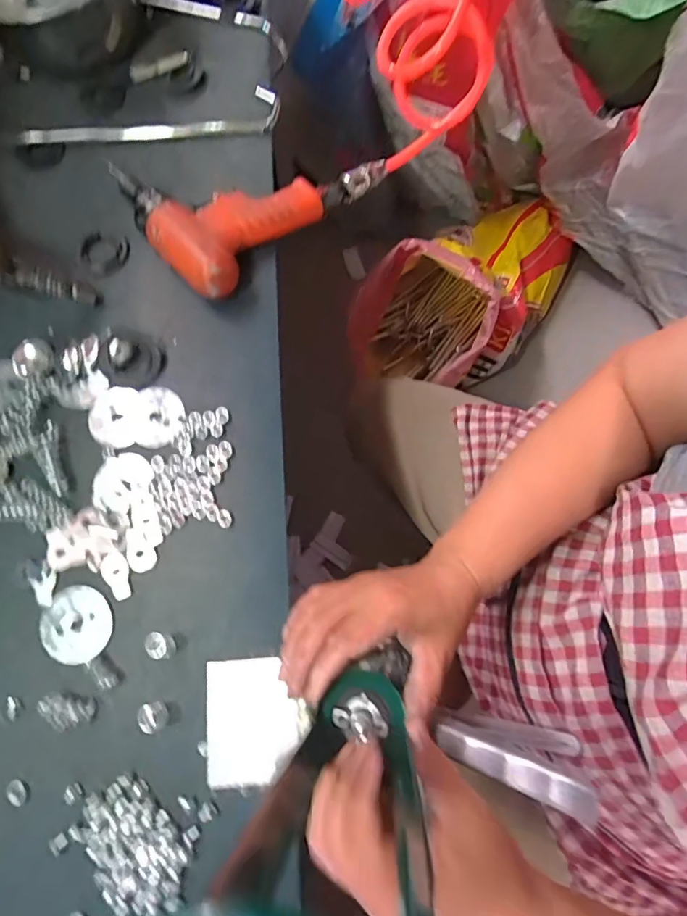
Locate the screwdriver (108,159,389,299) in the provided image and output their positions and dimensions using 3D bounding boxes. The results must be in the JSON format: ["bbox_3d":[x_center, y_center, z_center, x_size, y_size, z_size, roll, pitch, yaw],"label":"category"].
[{"bbox_3d":[-0.088,-0.254,0.432,0.218,0.038,0.167,-42,76,-11],"label":"screwdriver"}]

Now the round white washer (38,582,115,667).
[{"bbox_3d":[-0.185,0.115,0.332,0.049,0.004,0.049,0,72,1],"label":"round white washer"}]

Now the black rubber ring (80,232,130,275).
[{"bbox_3d":[-0.212,-0.184,0.427,0.043,0.007,0.042,0,72,1],"label":"black rubber ring"}]

